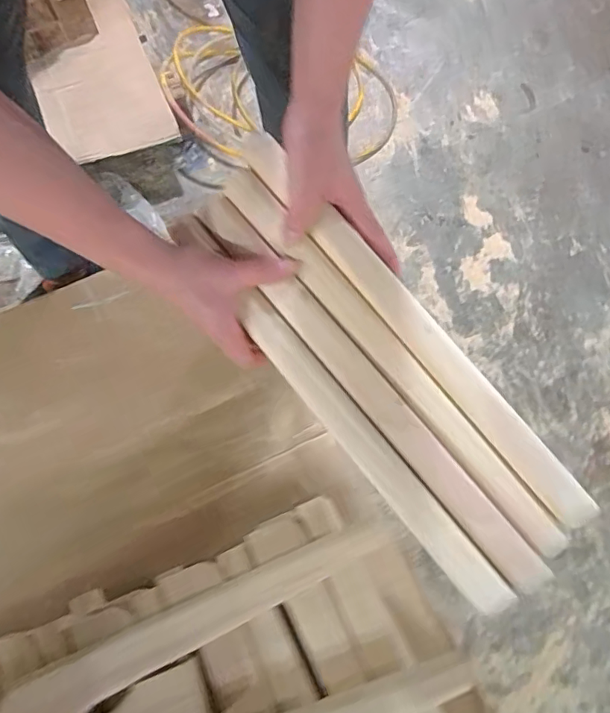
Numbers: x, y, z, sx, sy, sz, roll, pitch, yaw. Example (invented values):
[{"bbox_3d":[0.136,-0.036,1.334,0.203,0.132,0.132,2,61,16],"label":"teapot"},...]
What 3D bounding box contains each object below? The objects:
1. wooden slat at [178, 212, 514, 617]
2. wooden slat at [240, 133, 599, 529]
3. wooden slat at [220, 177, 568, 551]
[{"bbox_3d":[0.022,0.040,0.401,0.034,0.014,0.405,-38,84,-14],"label":"wooden slat"},{"bbox_3d":[0.089,-0.027,0.402,0.030,0.017,0.414,-40,87,-14],"label":"wooden slat"},{"bbox_3d":[0.073,0.001,0.405,0.030,0.014,0.403,-40,87,-14],"label":"wooden slat"}]

